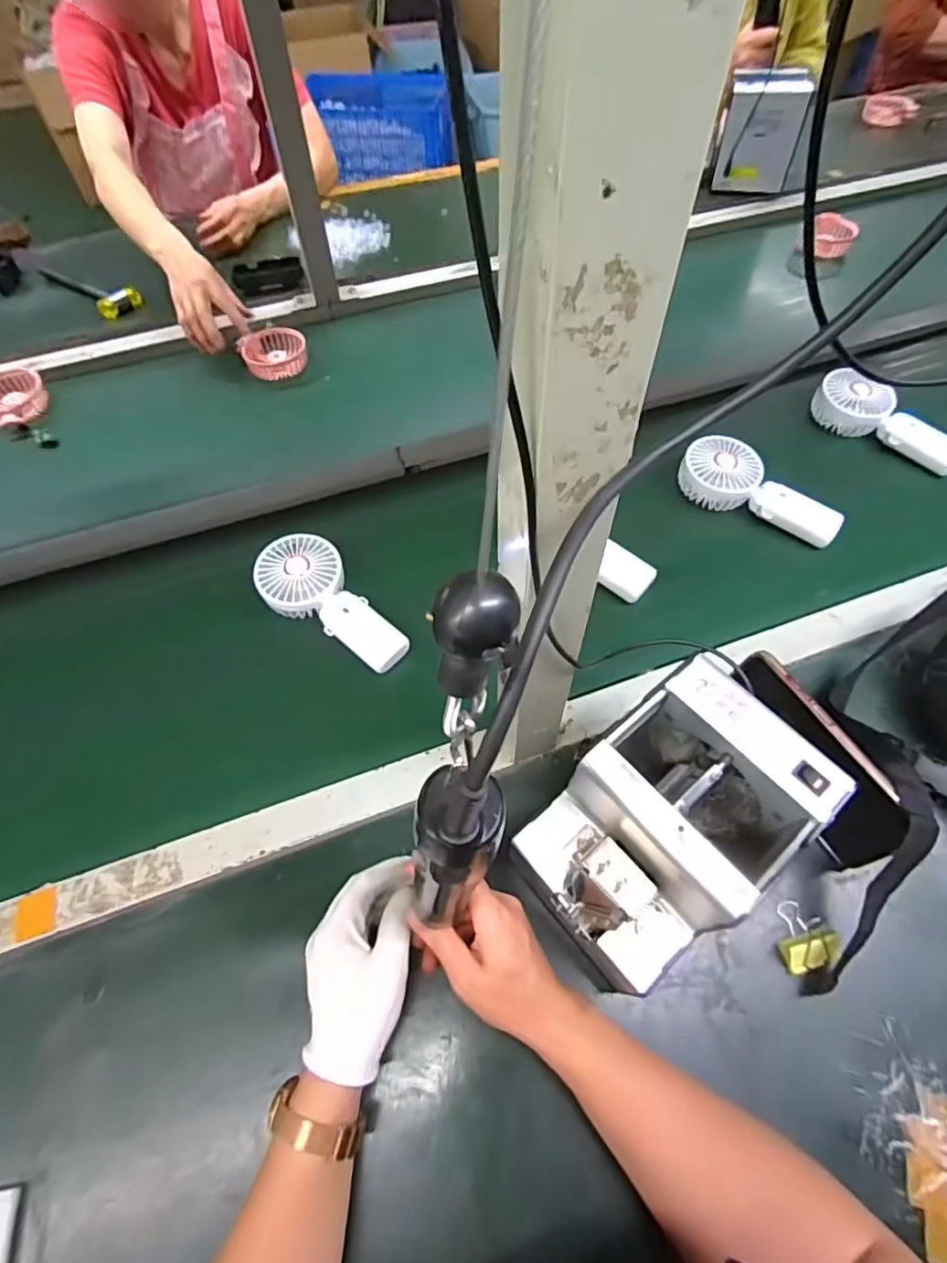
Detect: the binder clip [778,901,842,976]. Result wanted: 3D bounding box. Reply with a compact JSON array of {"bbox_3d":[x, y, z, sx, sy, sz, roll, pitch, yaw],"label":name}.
[{"bbox_3d":[0.251,0.230,0.436,0.039,0.023,0.047,-8,58,-5],"label":"binder clip"}]

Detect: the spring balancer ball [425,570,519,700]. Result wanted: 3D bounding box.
[{"bbox_3d":[0.001,0.000,0.145,0.019,0.039,0.018,0,58,0],"label":"spring balancer ball"}]

